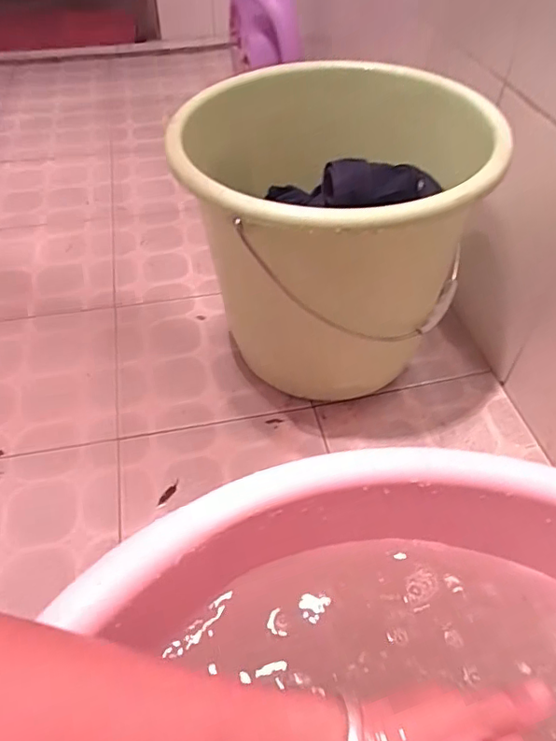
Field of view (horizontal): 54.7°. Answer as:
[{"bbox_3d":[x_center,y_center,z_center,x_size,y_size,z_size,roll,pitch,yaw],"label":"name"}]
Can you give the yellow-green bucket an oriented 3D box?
[{"bbox_3d":[0.064,-0.146,0.647,0.323,0.314,0.300,1,47,-1],"label":"yellow-green bucket"}]

